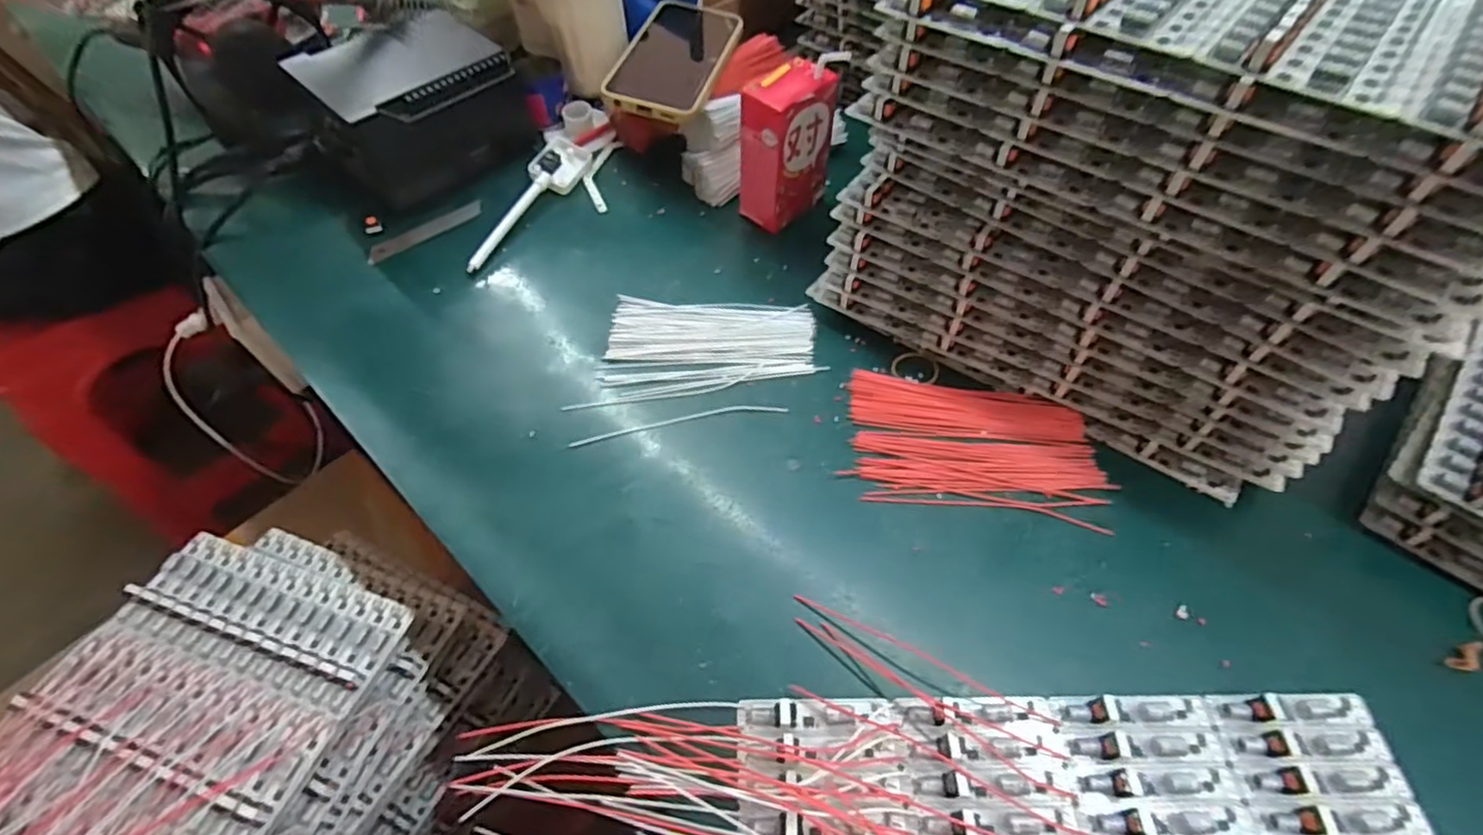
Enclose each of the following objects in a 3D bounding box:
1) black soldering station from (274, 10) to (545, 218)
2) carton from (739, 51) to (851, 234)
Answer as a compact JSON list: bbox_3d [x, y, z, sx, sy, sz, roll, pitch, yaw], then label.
[{"bbox_3d":[-0.254,-0.248,0.508,0.097,0.078,0.151,37,62,23],"label":"black soldering station"},{"bbox_3d":[0.033,-0.204,0.488,0.068,0.112,0.041,-34,61,-22],"label":"carton"}]

